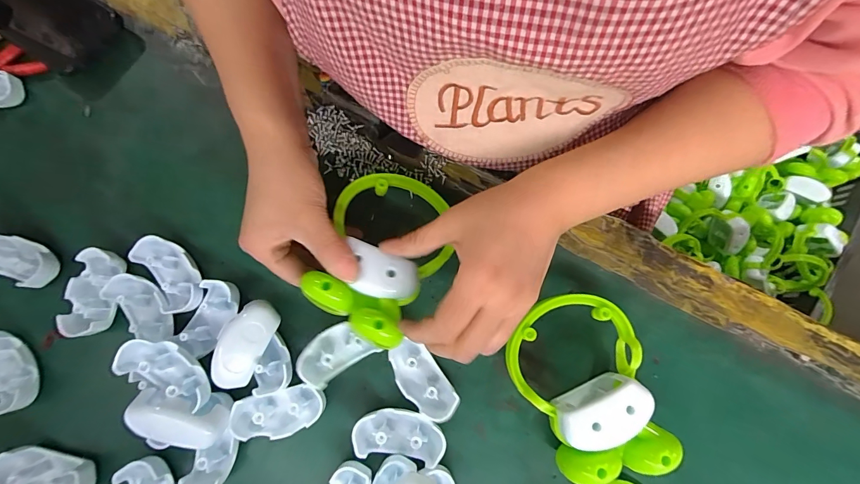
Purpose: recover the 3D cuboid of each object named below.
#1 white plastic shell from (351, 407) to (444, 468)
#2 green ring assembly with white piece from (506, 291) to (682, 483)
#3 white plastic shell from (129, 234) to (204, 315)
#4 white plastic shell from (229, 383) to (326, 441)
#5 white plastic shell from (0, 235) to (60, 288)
[{"bbox_3d":[-0.024,0.147,0.286,0.068,0.023,0.035,12,80,3],"label":"white plastic shell"},{"bbox_3d":[0.113,0.105,0.282,0.095,0.050,0.127,-12,80,-2],"label":"green ring assembly with white piece"},{"bbox_3d":[-0.208,0.025,0.301,0.033,0.026,0.067,-33,81,-5],"label":"white plastic shell"},{"bbox_3d":[-0.116,0.132,0.288,0.065,0.019,0.033,-7,79,-15],"label":"white plastic shell"},{"bbox_3d":[-0.338,0.014,0.302,0.066,0.022,0.033,16,80,3],"label":"white plastic shell"}]

